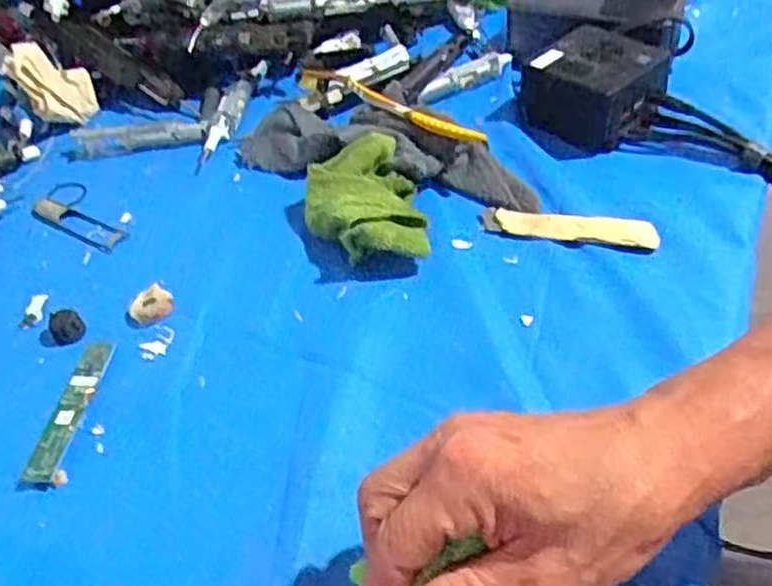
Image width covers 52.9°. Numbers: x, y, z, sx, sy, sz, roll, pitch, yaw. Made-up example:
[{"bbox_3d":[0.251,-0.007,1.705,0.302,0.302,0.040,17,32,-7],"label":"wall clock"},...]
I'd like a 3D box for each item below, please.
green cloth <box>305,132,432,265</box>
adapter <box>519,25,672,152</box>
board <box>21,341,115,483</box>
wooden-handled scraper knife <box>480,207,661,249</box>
[{"bbox_3d":[-0.016,-0.060,0.503,0.071,0.035,0.104,-10,46,-2],"label":"green cloth"},{"bbox_3d":[0.149,-0.151,0.559,0.084,0.047,0.079,28,56,30],"label":"adapter"},{"bbox_3d":[-0.173,0.063,0.427,0.016,0.006,0.092,2,46,9],"label":"board"},{"bbox_3d":[0.114,-0.042,0.486,0.107,0.006,0.021,8,48,15],"label":"wooden-handled scraper knife"}]

